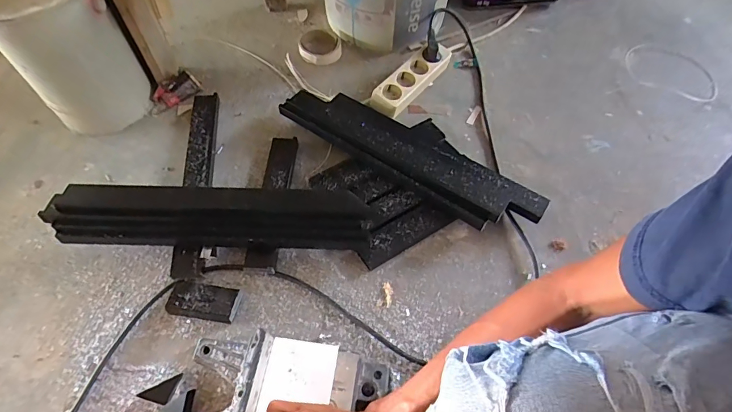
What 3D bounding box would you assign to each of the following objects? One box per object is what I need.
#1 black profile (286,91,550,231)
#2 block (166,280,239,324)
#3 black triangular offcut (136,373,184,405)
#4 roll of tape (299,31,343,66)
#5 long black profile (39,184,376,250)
[{"bbox_3d":[0.072,-0.094,0.717,0.467,0.045,0.127,33,62,17],"label":"black profile"},{"bbox_3d":[-0.235,0.135,0.601,0.093,0.021,0.052,7,57,2],"label":"block"},{"bbox_3d":[-0.259,0.239,0.532,0.051,0.013,0.026,-20,66,-25],"label":"black triangular offcut"},{"bbox_3d":[-0.097,-0.336,0.892,0.092,0.028,0.089,1,57,-2],"label":"roll of tape"},{"bbox_3d":[-0.223,0.015,0.617,0.460,0.059,0.074,1,57,0],"label":"long black profile"}]

